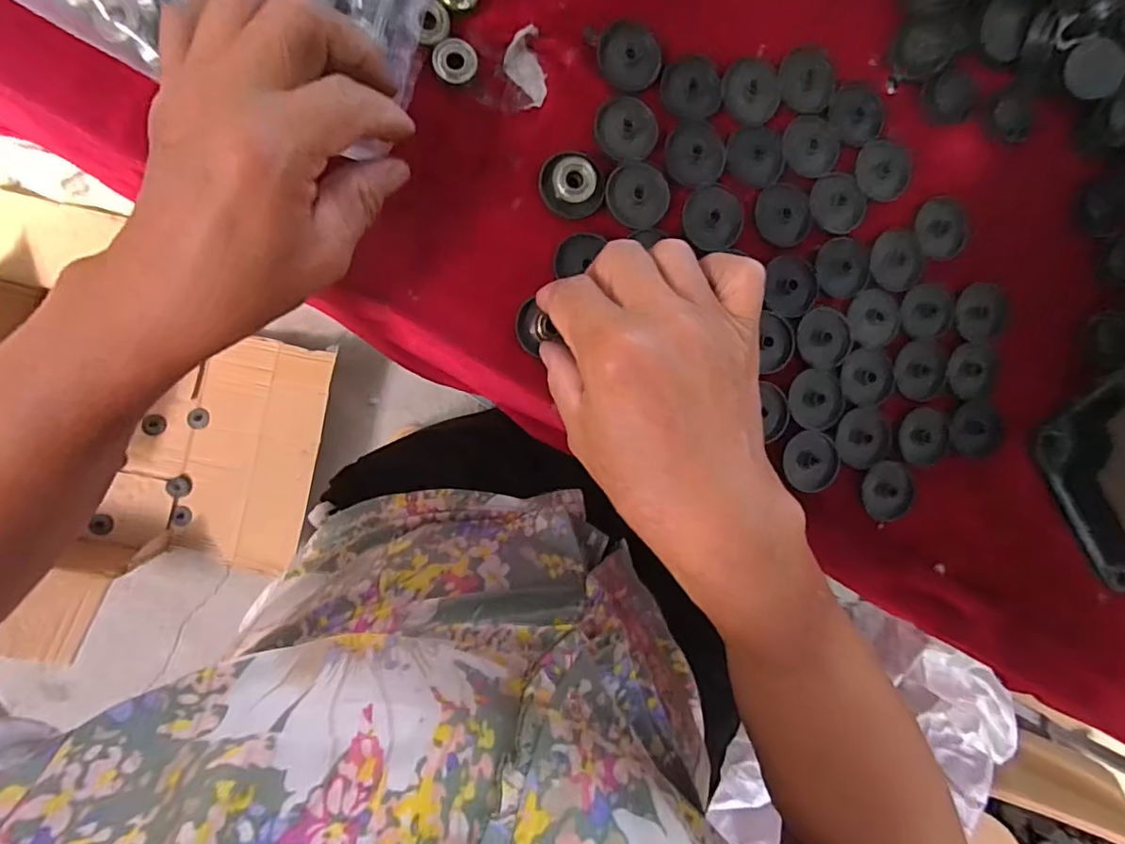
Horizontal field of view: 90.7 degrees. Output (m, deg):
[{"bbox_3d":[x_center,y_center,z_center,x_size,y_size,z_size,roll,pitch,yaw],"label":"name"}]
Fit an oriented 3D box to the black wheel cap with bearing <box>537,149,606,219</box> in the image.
[{"bbox_3d":[0.004,-0.119,0.279,0.029,0.011,0.033,-44,96,-8],"label":"black wheel cap with bearing"}]

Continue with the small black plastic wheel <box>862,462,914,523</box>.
[{"bbox_3d":[0.185,0.039,0.315,0.028,0.005,0.034,-16,92,-10],"label":"small black plastic wheel"}]

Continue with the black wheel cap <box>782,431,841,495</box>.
[{"bbox_3d":[0.138,0.022,0.306,0.031,0.004,0.035,-17,92,-10],"label":"black wheel cap"}]

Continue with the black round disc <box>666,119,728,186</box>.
[{"bbox_3d":[0.071,-0.142,0.291,0.032,0.004,0.035,13,87,-10],"label":"black round disc"}]

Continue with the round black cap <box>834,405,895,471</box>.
[{"bbox_3d":[0.169,0.009,0.310,0.034,0.004,0.034,0,89,-10],"label":"round black cap"}]

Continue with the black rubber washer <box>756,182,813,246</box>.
[{"bbox_3d":[0.121,-0.114,0.301,0.032,0.004,0.033,12,87,-10],"label":"black rubber washer"}]

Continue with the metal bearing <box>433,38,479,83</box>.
[{"bbox_3d":[-0.053,-0.178,0.274,0.020,0.006,0.019,7,88,-10],"label":"metal bearing"}]

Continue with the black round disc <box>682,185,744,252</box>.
[{"bbox_3d":[0.081,-0.109,0.295,0.033,0.005,0.033,0,89,-10],"label":"black round disc"}]

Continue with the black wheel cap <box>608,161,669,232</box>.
[{"bbox_3d":[0.040,-0.118,0.287,0.032,0.004,0.033,9,88,-10],"label":"black wheel cap"}]

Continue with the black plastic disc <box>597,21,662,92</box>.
[{"bbox_3d":[0.035,-0.188,0.287,0.032,0.007,0.031,0,89,-10],"label":"black plastic disc"}]

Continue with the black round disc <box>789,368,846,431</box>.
[{"bbox_3d":[0.141,-0.012,0.306,0.032,0.004,0.032,0,89,-10],"label":"black round disc"}]

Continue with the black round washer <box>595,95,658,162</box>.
[{"bbox_3d":[0.033,-0.152,0.287,0.031,0.004,0.031,0,89,-10],"label":"black round washer"}]

